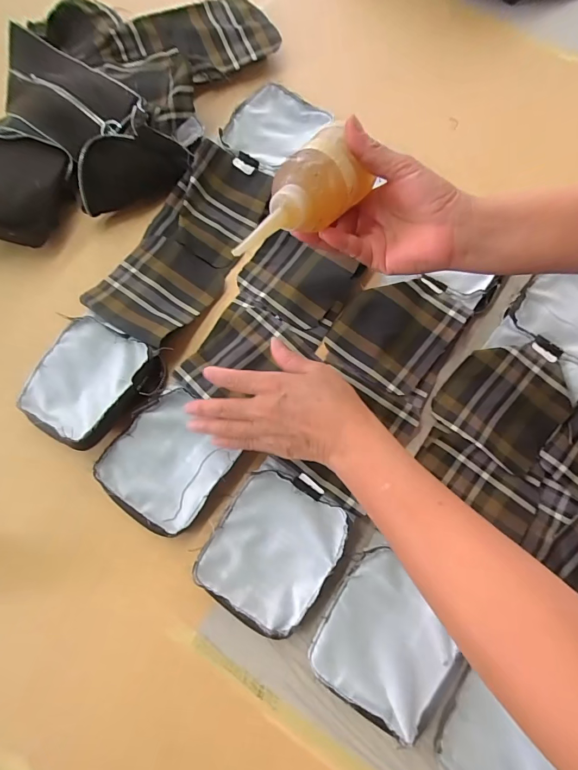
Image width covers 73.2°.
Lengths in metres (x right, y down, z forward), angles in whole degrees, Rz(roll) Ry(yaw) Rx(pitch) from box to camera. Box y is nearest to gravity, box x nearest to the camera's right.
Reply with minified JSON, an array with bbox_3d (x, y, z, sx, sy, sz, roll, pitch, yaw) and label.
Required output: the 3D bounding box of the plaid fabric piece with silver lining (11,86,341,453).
[{"bbox_3d":[-0.123,-0.167,0.455,0.113,0.029,0.512,29,78,7],"label":"plaid fabric piece with silver lining"}]

